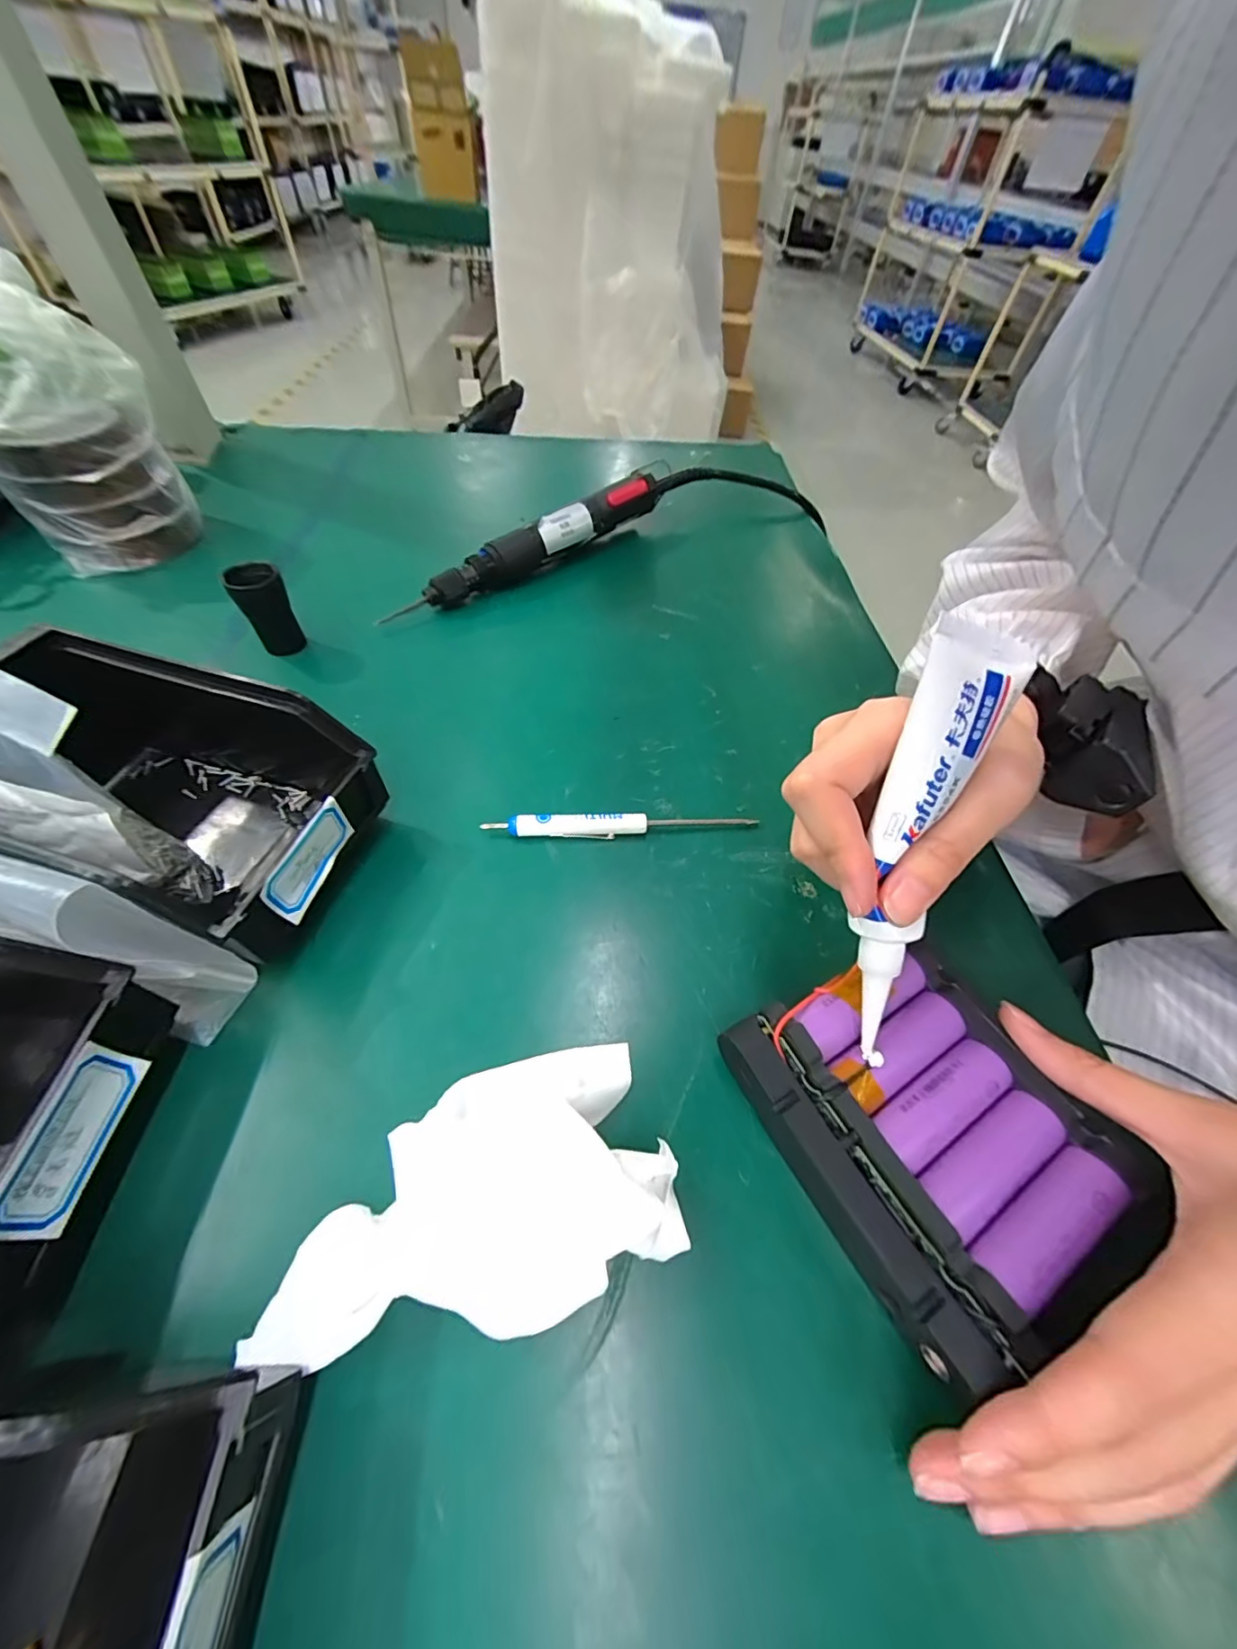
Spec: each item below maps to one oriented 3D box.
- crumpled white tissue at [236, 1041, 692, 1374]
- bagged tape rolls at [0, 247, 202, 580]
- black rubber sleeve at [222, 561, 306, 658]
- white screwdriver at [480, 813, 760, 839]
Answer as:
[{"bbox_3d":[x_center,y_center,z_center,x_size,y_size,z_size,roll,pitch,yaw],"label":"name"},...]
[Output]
[{"bbox_3d":[-0.050,0.125,0.180,0.129,0.024,0.075,-11,56,-13],"label":"crumpled white tissue"},{"bbox_3d":[-0.406,-0.291,0.383,0.116,0.157,0.123,-36,65,-26],"label":"bagged tape rolls"},{"bbox_3d":[-0.234,-0.143,0.351,0.030,0.053,0.026,-27,61,-22],"label":"black rubber sleeve"},{"bbox_3d":[0.001,0.001,0.283,0.143,0.011,0.011,1,54,-4],"label":"white screwdriver"}]

